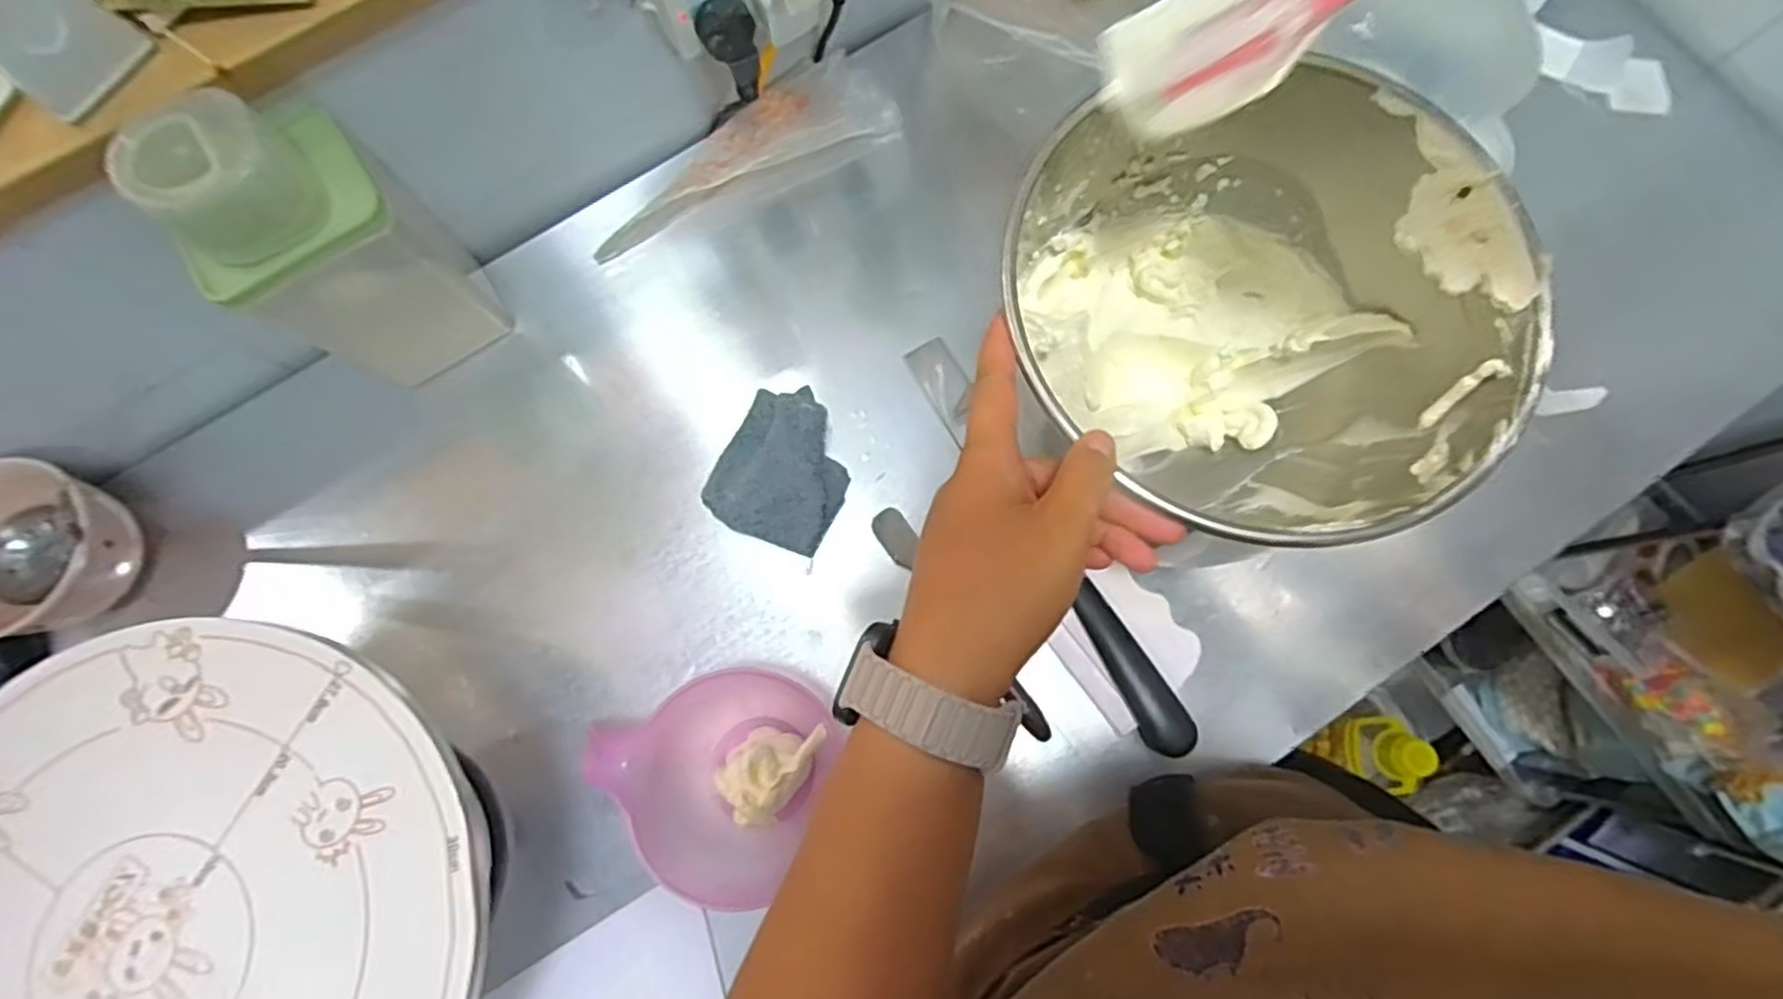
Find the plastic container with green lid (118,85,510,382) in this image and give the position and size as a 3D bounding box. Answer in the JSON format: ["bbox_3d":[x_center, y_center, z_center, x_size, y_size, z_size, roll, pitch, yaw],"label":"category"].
[{"bbox_3d":[-0.324,-0.141,0.446,0.102,0.196,0.076,-34,79,-6],"label":"plastic container with green lid"}]

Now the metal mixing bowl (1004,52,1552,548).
[{"bbox_3d":[0.173,-0.075,0.423,0.205,0.202,0.222,3,78,2],"label":"metal mixing bowl"}]

